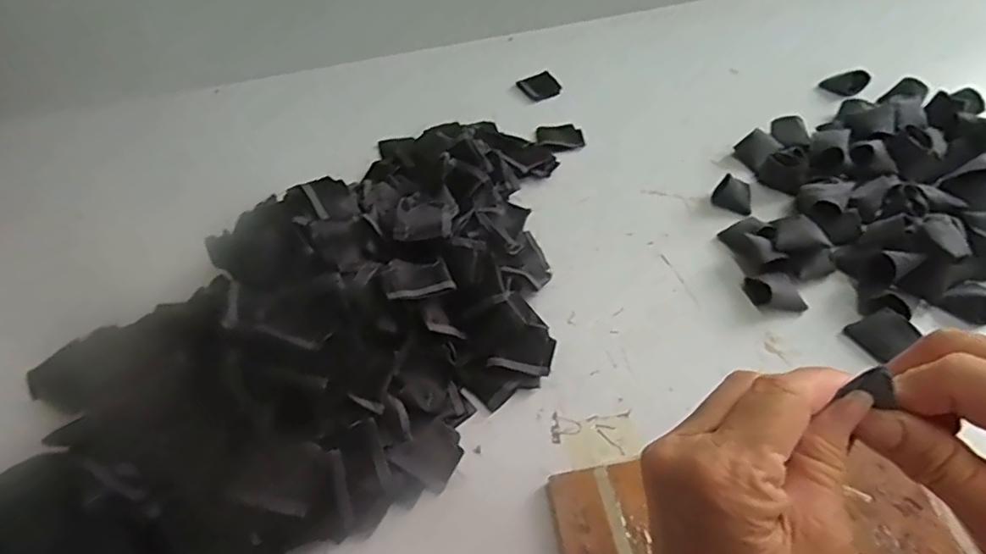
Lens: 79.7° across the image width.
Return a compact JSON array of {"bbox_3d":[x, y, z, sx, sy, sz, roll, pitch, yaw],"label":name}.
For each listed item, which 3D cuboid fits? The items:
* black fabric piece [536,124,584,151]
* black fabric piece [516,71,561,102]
[{"bbox_3d":[0.080,-0.168,0.705,0.055,0.017,0.052,-7,49,3],"label":"black fabric piece"},{"bbox_3d":[0.063,-0.251,0.781,0.046,0.007,0.055,-28,56,-8],"label":"black fabric piece"}]

